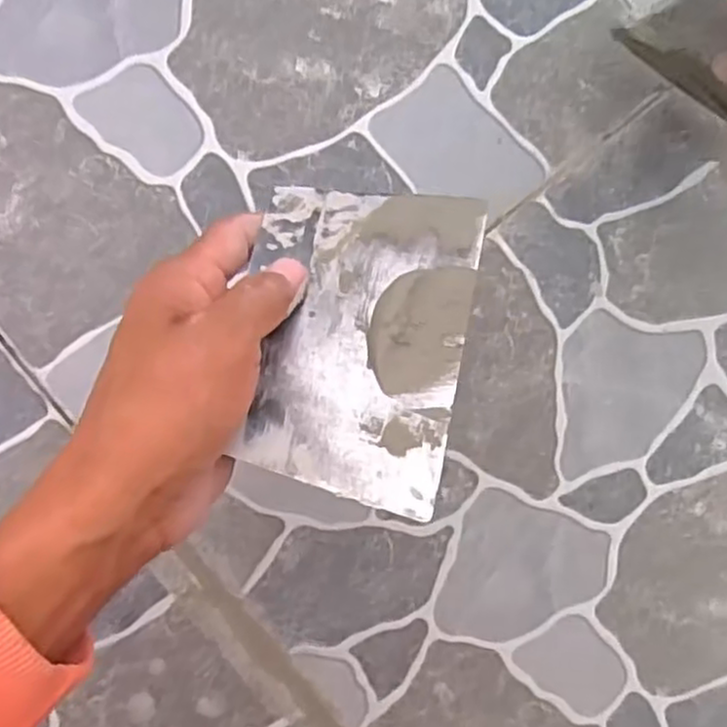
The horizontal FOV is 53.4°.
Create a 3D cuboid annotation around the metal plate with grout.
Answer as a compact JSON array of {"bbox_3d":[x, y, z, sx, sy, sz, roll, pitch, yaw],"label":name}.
[{"bbox_3d":[-0.005,-0.016,0.287,0.090,0.007,0.135,11,66,5],"label":"metal plate with grout"}]

